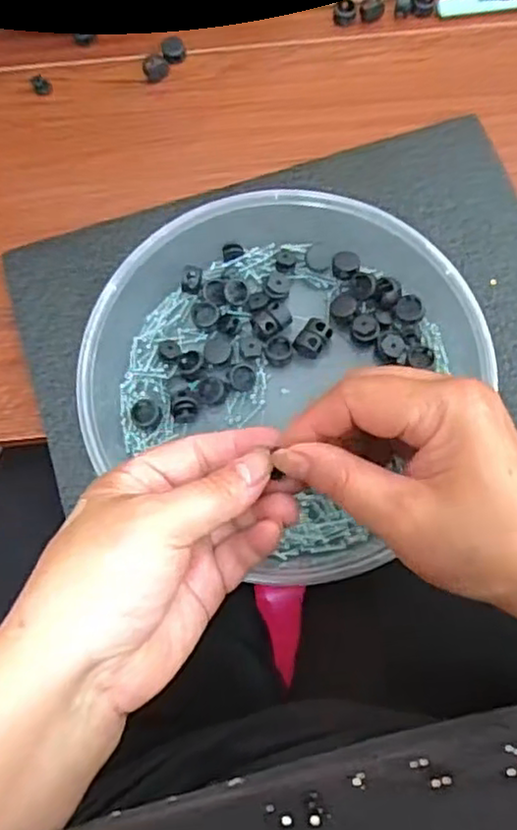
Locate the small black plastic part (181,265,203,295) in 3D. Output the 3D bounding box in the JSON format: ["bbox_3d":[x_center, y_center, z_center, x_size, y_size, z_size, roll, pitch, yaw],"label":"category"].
[{"bbox_3d":[-0.042,-0.086,0.432,0.013,0.005,0.018,4,76,3],"label":"small black plastic part"}]

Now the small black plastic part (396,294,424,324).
[{"bbox_3d":[0.092,-0.064,0.409,0.016,0.004,0.018,-15,76,-2],"label":"small black plastic part"}]

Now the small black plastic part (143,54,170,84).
[{"bbox_3d":[-0.076,-0.258,0.505,0.018,0.012,0.015,-11,75,-2],"label":"small black plastic part"}]

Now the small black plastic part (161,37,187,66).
[{"bbox_3d":[-0.064,-0.277,0.511,0.018,0.012,0.019,-11,75,-2],"label":"small black plastic part"}]

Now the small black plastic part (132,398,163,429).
[{"bbox_3d":[-0.064,-0.001,0.392,0.017,0.004,0.017,0,75,1],"label":"small black plastic part"}]

